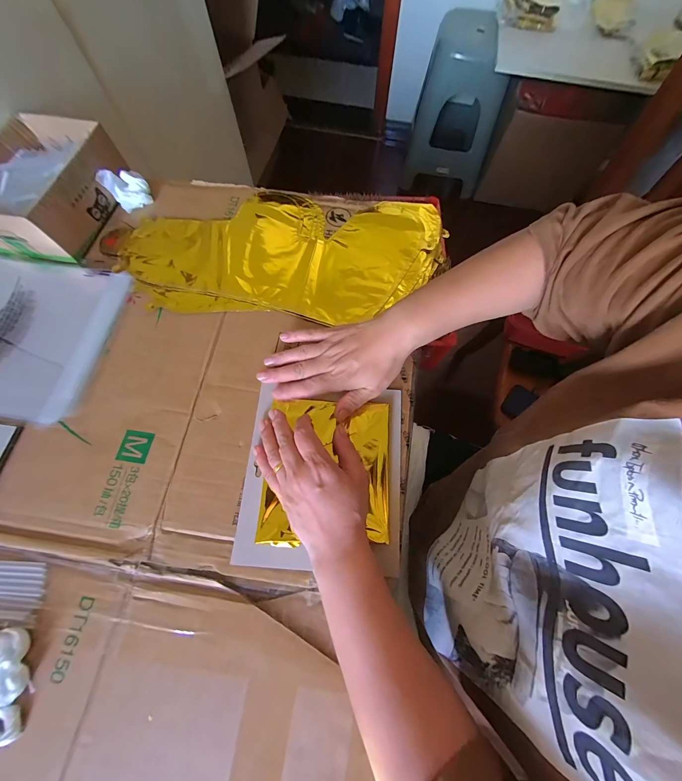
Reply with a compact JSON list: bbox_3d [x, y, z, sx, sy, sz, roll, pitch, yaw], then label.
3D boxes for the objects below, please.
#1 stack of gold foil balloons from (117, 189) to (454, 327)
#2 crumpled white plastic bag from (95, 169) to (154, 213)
[{"bbox_3d":[-0.077,-0.193,0.409,0.422,0.021,0.210,5,71,1],"label":"stack of gold foil balloons"},{"bbox_3d":[-0.305,-0.293,0.421,0.037,0.039,0.051,37,74,12],"label":"crumpled white plastic bag"}]

